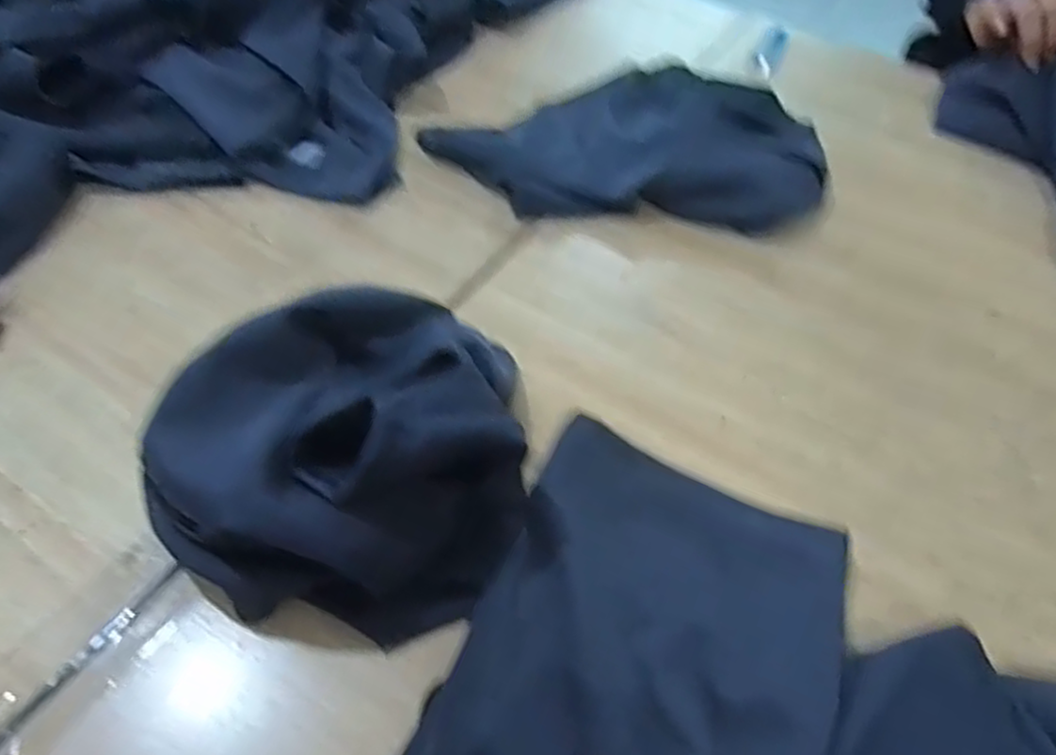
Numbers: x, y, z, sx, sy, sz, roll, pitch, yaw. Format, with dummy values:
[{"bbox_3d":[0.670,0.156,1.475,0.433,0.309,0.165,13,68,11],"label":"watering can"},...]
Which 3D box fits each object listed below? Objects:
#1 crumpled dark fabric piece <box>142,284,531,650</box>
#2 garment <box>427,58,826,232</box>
[{"bbox_3d":[-0.109,0.048,0.434,0.213,0.125,0.168,10,53,1],"label":"crumpled dark fabric piece"},{"bbox_3d":[0.098,-0.251,0.728,0.398,0.060,0.212,4,53,-3],"label":"garment"}]

